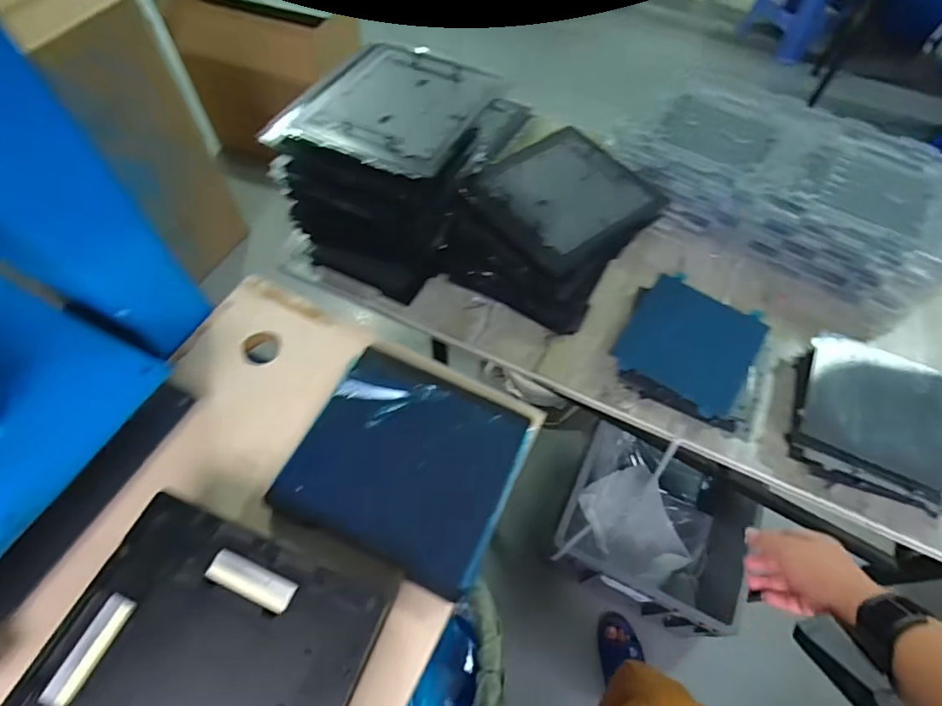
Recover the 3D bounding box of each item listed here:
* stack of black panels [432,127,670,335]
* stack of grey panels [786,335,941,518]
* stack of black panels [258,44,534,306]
[{"bbox_3d":[0.126,-0.207,0.834,0.258,0.150,0.309,37,66,18],"label":"stack of black panels"},{"bbox_3d":[0.582,0.098,0.711,0.215,0.067,0.222,25,63,12],"label":"stack of grey panels"},{"bbox_3d":[-0.125,-0.291,0.832,0.258,0.276,0.263,25,63,13],"label":"stack of black panels"}]

